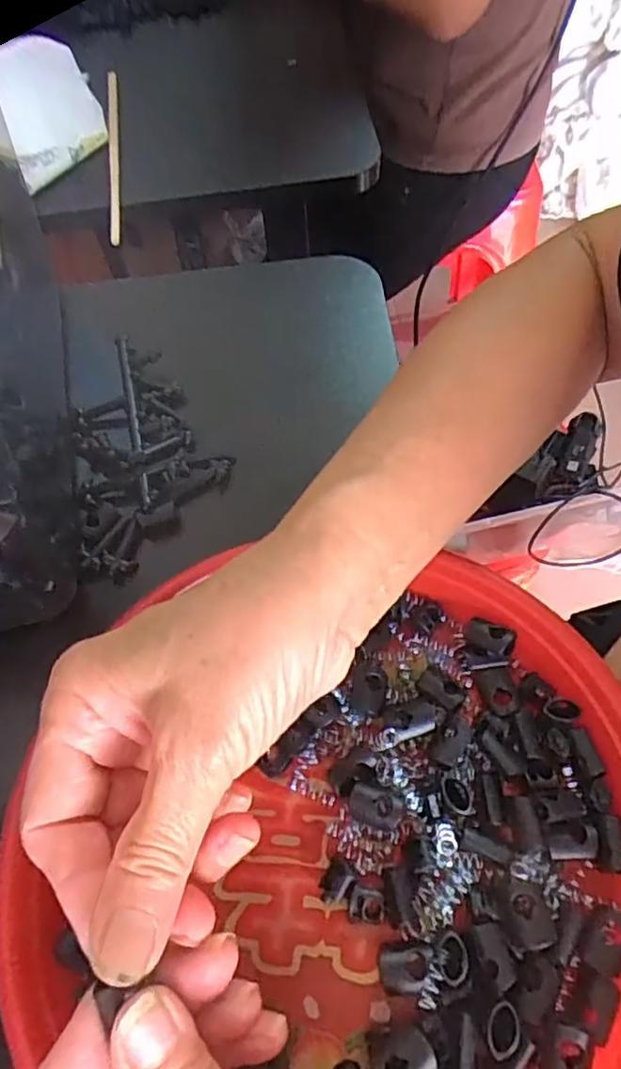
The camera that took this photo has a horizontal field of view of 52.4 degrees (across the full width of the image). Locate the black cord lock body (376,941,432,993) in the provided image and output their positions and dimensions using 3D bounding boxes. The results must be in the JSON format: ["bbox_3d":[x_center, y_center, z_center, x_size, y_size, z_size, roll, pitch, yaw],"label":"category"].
[{"bbox_3d":[0.033,0.151,0.221,0.019,0.009,0.015,-5,60,0],"label":"black cord lock body"}]

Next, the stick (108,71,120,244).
[{"bbox_3d":[-0.151,-0.298,0.481,0.010,0.008,0.230,-11,61,-2],"label":"stick"}]

